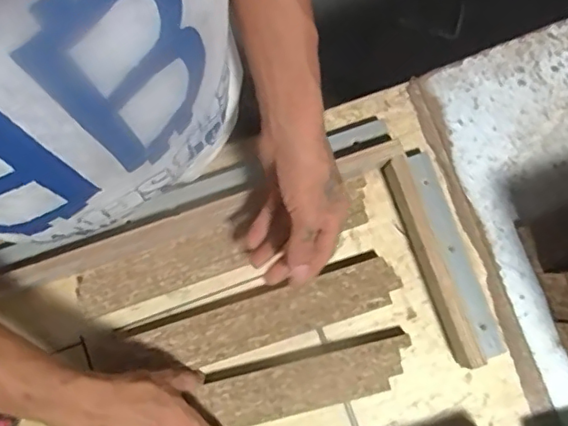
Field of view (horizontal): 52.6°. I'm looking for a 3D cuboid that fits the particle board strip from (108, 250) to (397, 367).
[{"bbox_3d":[-0.028,0.107,0.591,0.286,0.019,0.060,-17,80,-2],"label":"particle board strip"}]

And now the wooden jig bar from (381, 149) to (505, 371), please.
[{"bbox_3d":[0.165,0.043,0.588,0.050,0.043,0.220,-20,80,-3],"label":"wooden jig bar"}]

